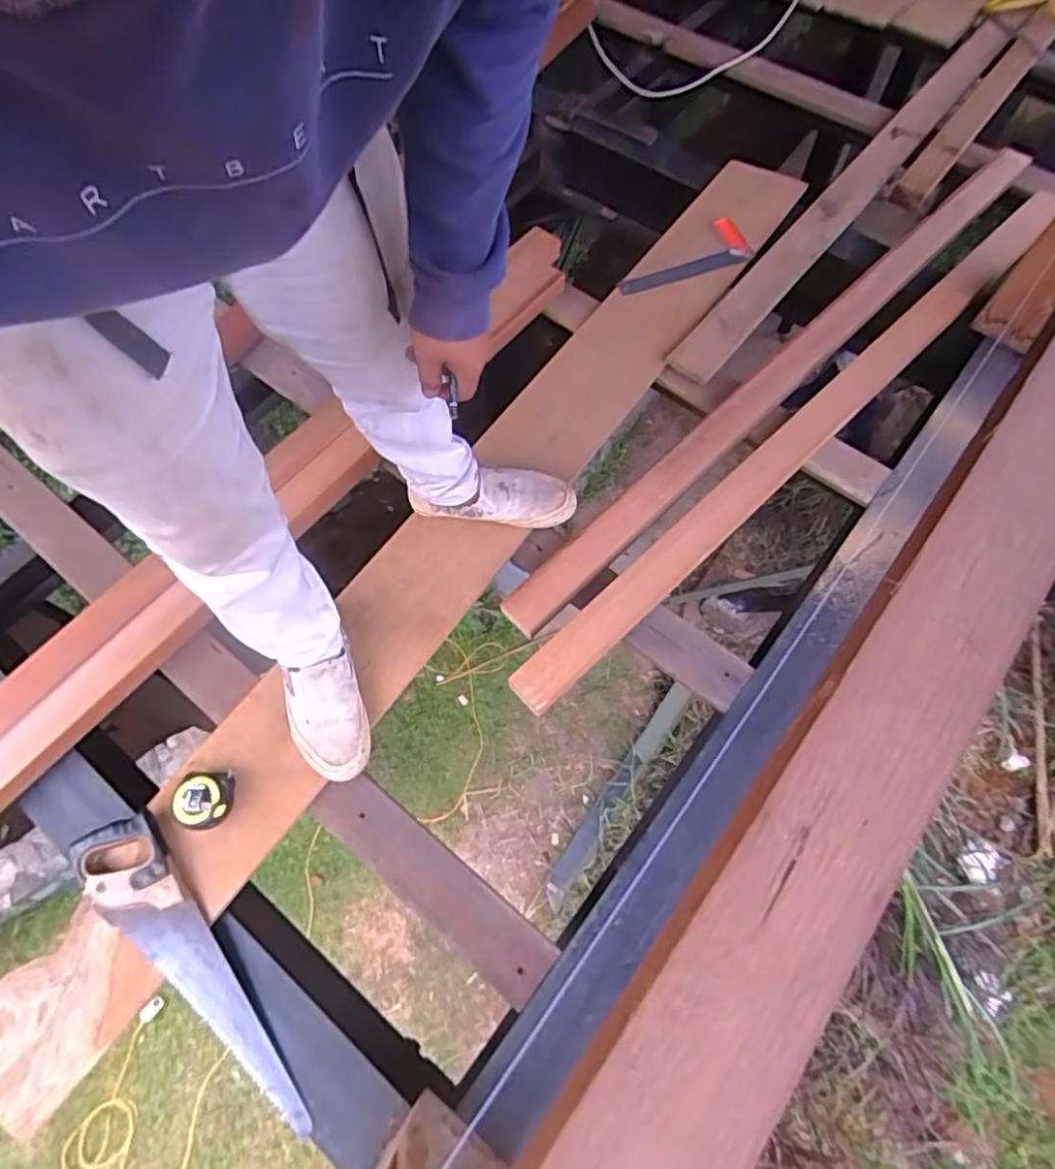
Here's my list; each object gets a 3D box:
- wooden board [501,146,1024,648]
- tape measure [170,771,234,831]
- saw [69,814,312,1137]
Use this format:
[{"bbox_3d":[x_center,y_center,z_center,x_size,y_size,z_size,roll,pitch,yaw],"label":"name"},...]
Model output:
[{"bbox_3d":[0.552,-0.471,1.269,0.094,0.046,1.642,42,73,17],"label":"wooden board"},{"bbox_3d":[-0.459,0.304,0.902,0.077,0.039,0.074,0,66,0],"label":"tape measure"},{"bbox_3d":[-0.446,0.508,0.825,0.099,0.032,0.453,-36,70,-14],"label":"saw"}]

